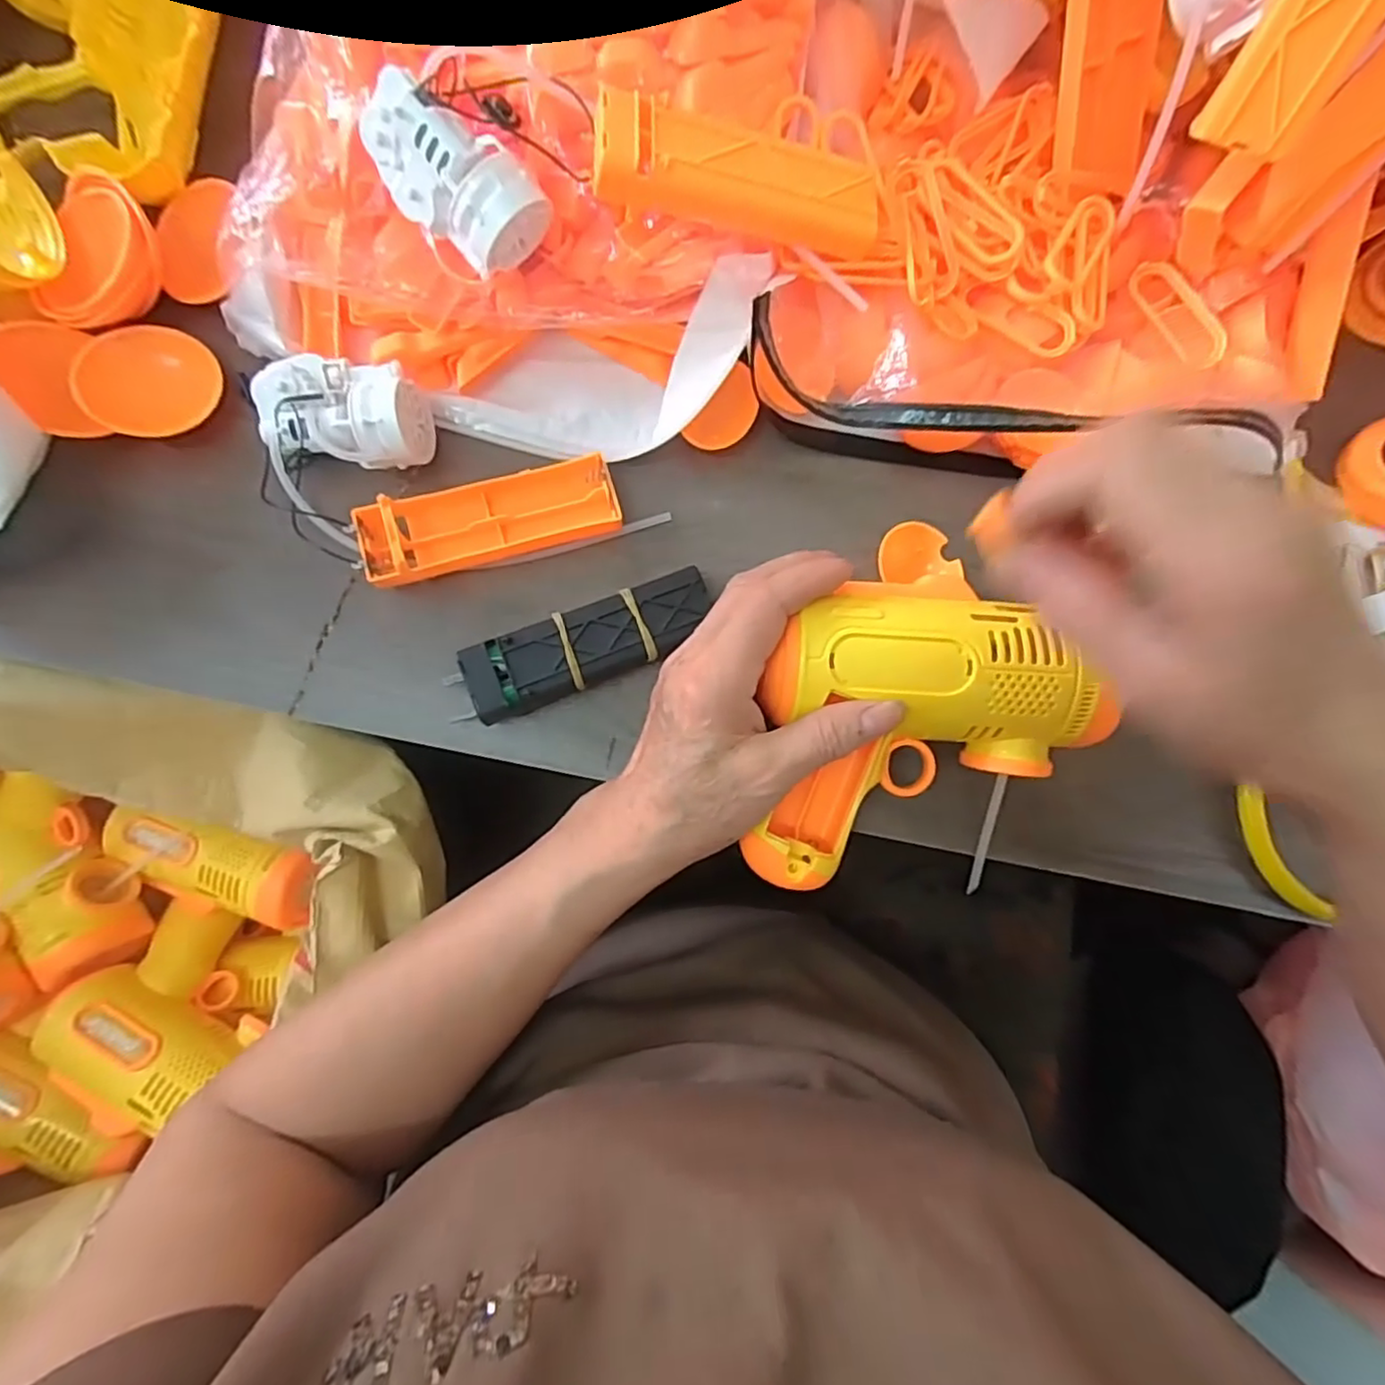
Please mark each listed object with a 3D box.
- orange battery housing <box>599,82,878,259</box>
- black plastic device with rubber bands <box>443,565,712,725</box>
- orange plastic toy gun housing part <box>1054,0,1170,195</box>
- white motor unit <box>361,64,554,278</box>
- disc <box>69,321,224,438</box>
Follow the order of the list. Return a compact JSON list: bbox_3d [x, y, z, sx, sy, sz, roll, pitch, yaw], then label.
[{"bbox_3d":[0.019,-0.192,0.247,0.110,0.018,0.032,3,83,-17],"label":"orange battery housing"},{"bbox_3d":[-0.044,-0.020,0.286,0.109,0.025,0.033,-23,85,-5],"label":"black plastic device with rubber bands"},{"bbox_3d":[0.166,-0.252,0.258,0.036,0.103,0.025,-42,51,-6],"label":"orange plastic toy gun housing part"},{"bbox_3d":[-0.094,-0.199,0.257,0.071,0.037,0.035,38,91,-7],"label":"white motor unit"},{"bbox_3d":[-0.238,-0.137,0.289,0.051,0.010,0.053,12,77,-20],"label":"disc"}]

